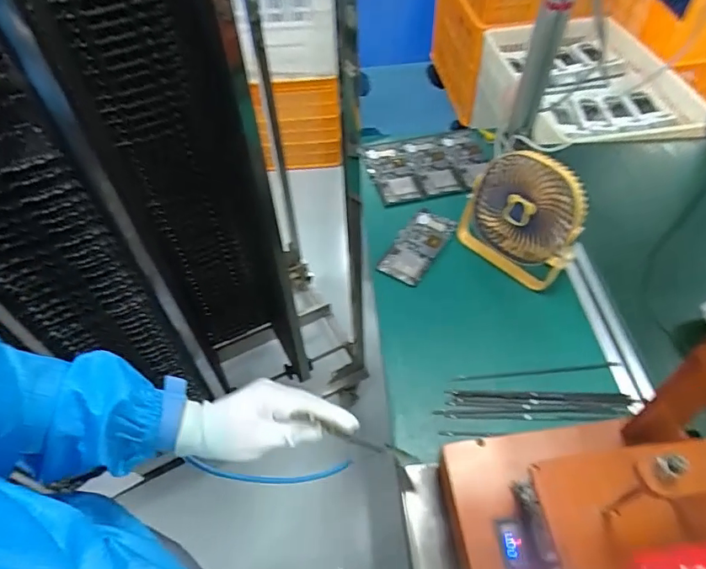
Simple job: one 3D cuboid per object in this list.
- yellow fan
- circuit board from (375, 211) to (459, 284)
[{"bbox_3d":[0.240,-0.097,0.695,0.074,0.162,0.165,-34,58,-22],"label":"yellow fan"},{"bbox_3d":[0.101,-0.062,0.760,0.070,0.020,0.142,25,57,21],"label":"circuit board"}]

